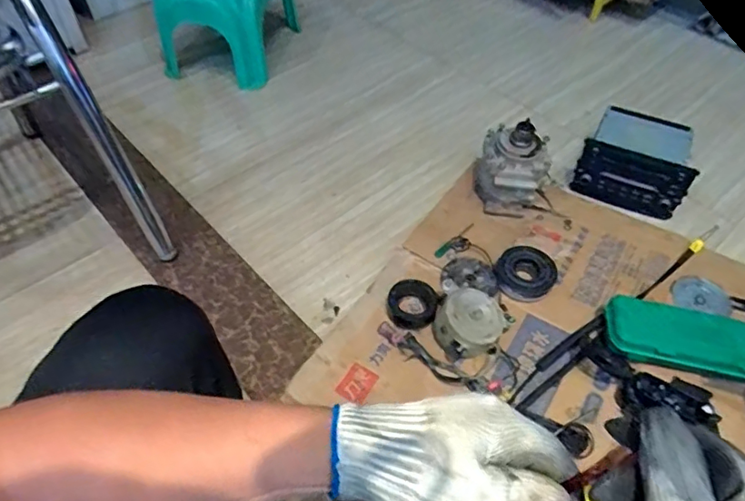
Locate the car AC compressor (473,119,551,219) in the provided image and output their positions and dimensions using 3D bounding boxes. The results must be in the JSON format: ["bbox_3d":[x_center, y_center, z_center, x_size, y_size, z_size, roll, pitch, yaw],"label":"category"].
[{"bbox_3d":[0.278,-0.162,1.075,0.133,0.168,0.119,13,52,7],"label":"car AC compressor"}]

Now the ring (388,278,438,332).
[{"bbox_3d":[0.071,0.093,0.942,0.087,0.029,0.097,2,51,1],"label":"ring"}]

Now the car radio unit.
[{"bbox_3d":[0.567,-0.199,1.162,0.211,0.123,0.216,23,54,14],"label":"car radio unit"}]

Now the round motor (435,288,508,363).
[{"bbox_3d":[0.158,0.131,0.880,0.116,0.062,0.130,16,52,9],"label":"round motor"}]

